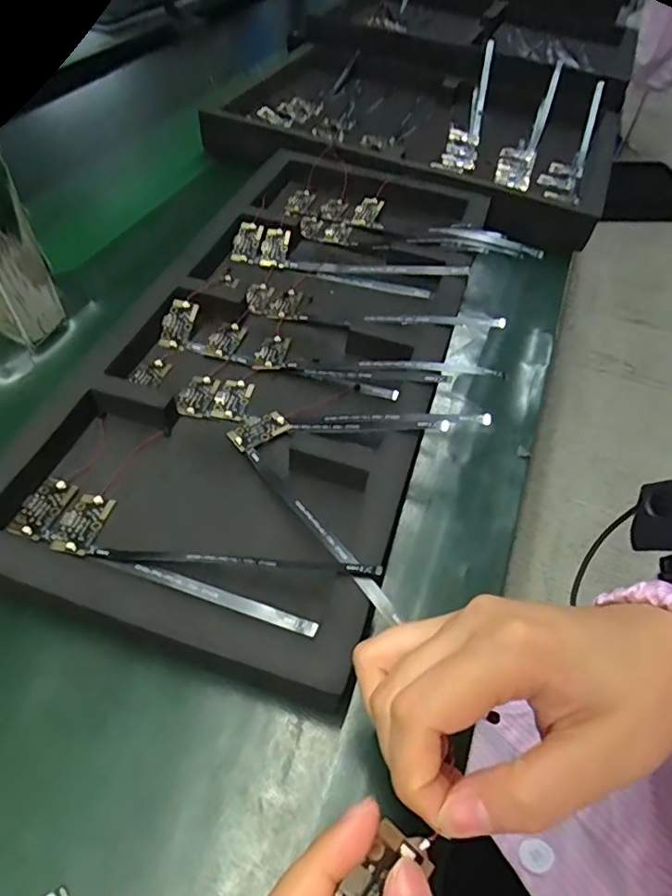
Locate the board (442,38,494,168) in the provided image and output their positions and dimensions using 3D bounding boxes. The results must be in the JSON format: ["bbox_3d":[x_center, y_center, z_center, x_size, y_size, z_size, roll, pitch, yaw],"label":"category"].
[{"bbox_3d":[0.155,-0.380,0.634,0.041,0.041,0.208,16,72,9],"label":"board"}]

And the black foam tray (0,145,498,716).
[{"bbox_3d":[-0.025,-0.086,0.403,0.248,0.035,0.474,16,53,9],"label":"black foam tray"}]

